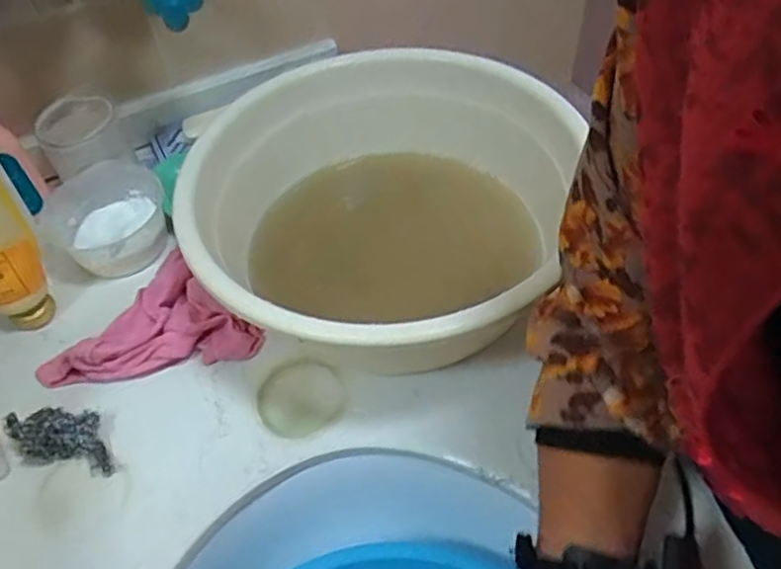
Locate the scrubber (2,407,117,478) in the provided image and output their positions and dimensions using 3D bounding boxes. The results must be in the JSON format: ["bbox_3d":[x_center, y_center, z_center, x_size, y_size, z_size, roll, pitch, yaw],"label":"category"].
[{"bbox_3d":[-0.259,0.120,0.529,0.083,0.035,0.044,6,50,9],"label":"scrubber"}]

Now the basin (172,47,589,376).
[{"bbox_3d":[-0.013,-0.059,0.591,0.312,0.131,0.317,-2,49,2],"label":"basin"}]

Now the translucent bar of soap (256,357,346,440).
[{"bbox_3d":[-0.076,0.092,0.557,0.071,0.008,0.066,-2,49,2],"label":"translucent bar of soap"}]

